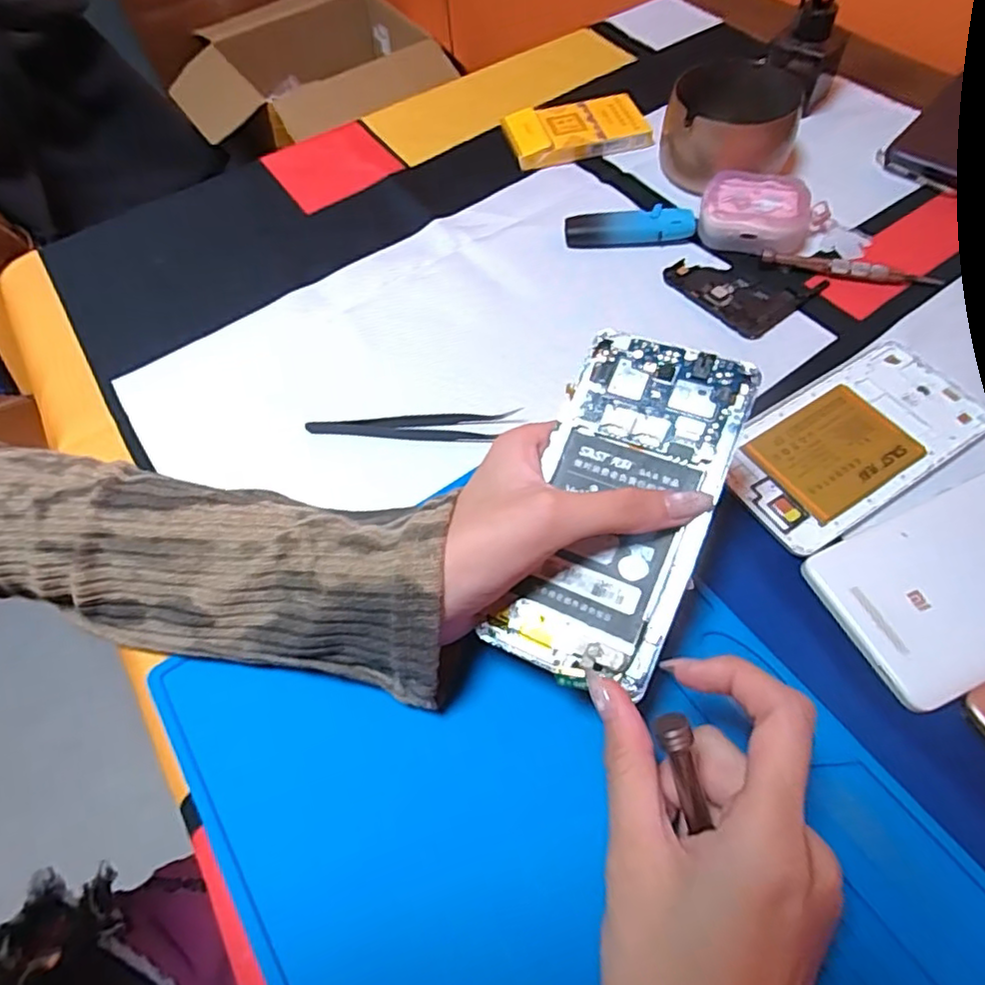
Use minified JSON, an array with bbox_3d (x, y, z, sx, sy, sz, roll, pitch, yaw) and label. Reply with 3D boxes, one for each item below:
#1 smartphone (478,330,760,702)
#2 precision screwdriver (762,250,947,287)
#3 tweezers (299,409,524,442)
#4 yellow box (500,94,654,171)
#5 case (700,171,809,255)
[{"bbox_3d":[0.051,0.005,0.248,0.069,0.006,0.140,19,82,20],"label":"smartphone"},{"bbox_3d":[0.220,-0.138,0.382,0.102,0.009,0.011,14,61,12],"label":"precision screwdriver"},{"bbox_3d":[-0.045,-0.033,0.338,0.111,0.007,0.017,-4,58,2],"label":"tweezers"},{"bbox_3d":[0.063,-0.273,0.470,0.102,0.020,0.056,-16,59,-5],"label":"yellow box"},{"bbox_3d":[0.168,-0.180,0.398,0.064,0.028,0.050,19,62,15],"label":"case"}]

